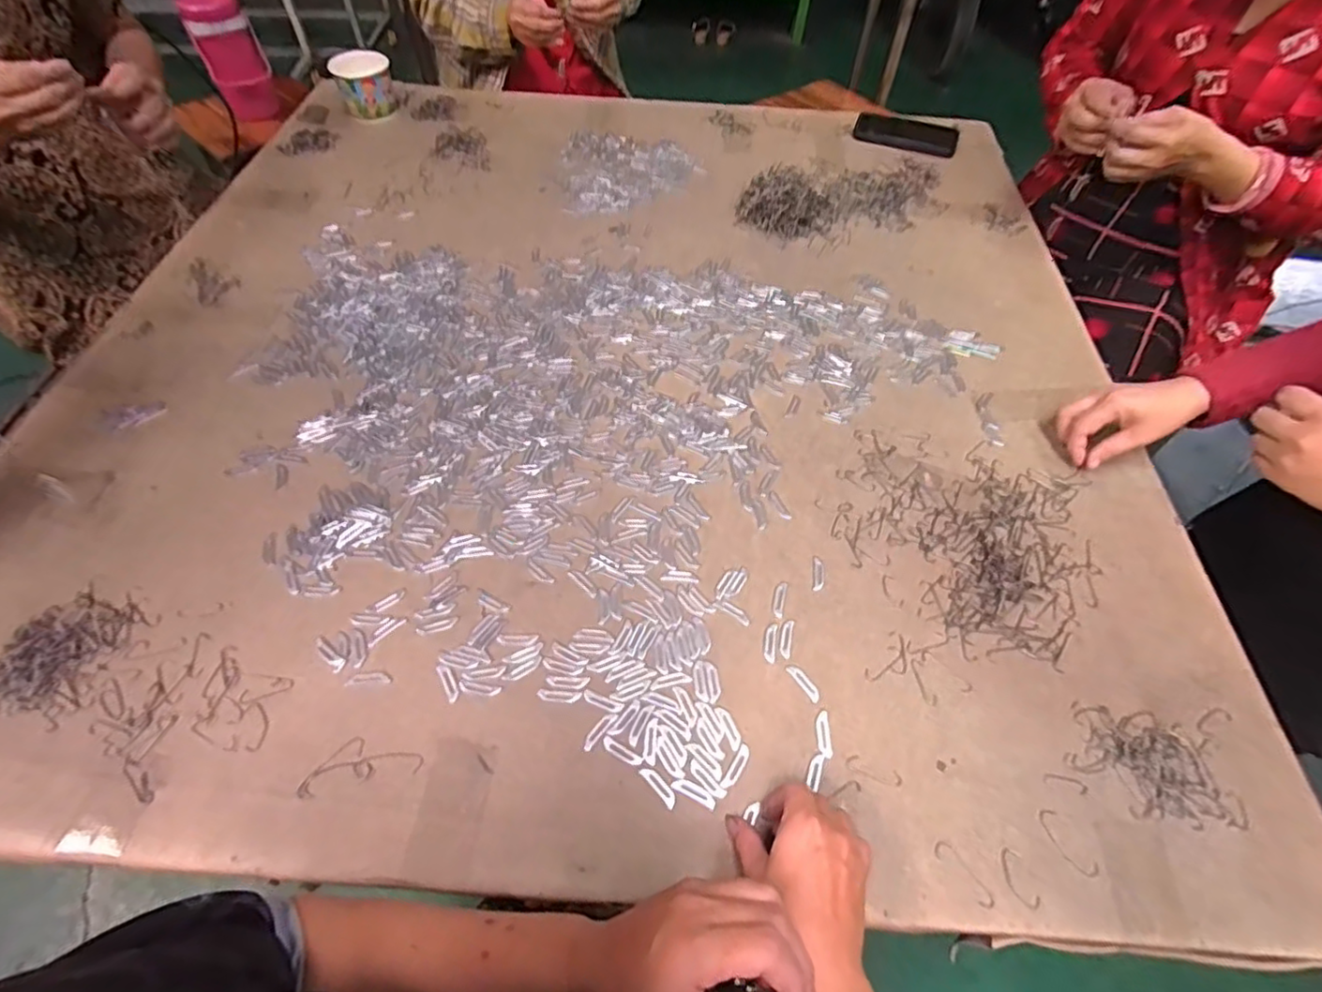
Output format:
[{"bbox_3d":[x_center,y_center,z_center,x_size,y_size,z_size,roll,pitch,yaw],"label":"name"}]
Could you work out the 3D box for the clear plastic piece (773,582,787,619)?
[{"bbox_3d":[0.107,0.093,0.545,0.010,0.004,0.035,13,57,8],"label":"clear plastic piece"}]

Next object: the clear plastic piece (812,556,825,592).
[{"bbox_3d":[0.145,0.071,0.557,0.011,0.004,0.035,9,56,5],"label":"clear plastic piece"}]

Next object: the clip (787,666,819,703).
[{"bbox_3d":[0.118,0.154,0.500,0.012,0.004,0.035,-30,61,-19],"label":"clip"}]

